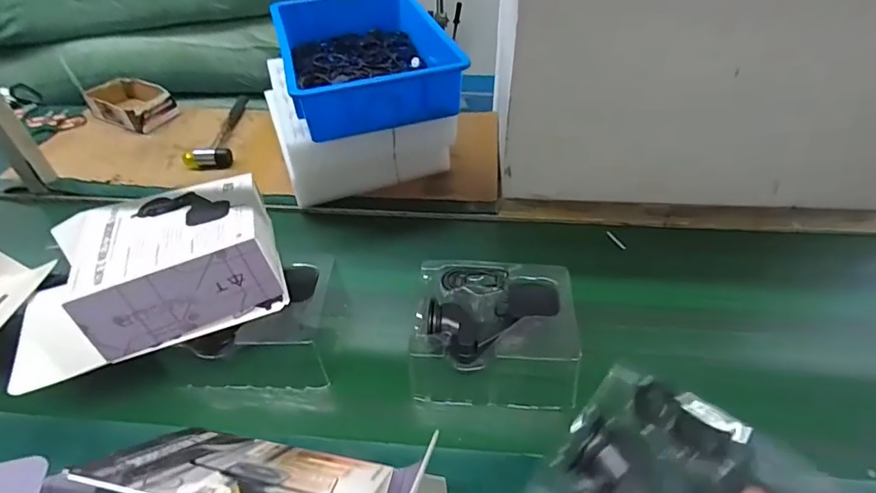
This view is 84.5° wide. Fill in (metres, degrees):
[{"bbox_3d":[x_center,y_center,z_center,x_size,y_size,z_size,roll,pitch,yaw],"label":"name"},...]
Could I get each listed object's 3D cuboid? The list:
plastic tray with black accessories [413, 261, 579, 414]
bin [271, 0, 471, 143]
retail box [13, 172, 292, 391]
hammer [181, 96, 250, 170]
[{"bbox_3d":[0.071,0.103,0.601,0.192,0.083,0.158,3,42,6],"label":"plastic tray with black accessories"},{"bbox_3d":[-0.137,-0.345,0.874,0.273,0.100,0.420,-13,43,-12],"label":"bin"},{"bbox_3d":[-0.345,0.028,0.560,0.294,0.109,0.161,-17,44,-16],"label":"retail box"},{"bbox_3d":[-0.459,-0.251,1.017,0.086,0.026,0.257,-6,42,-4],"label":"hammer"}]

